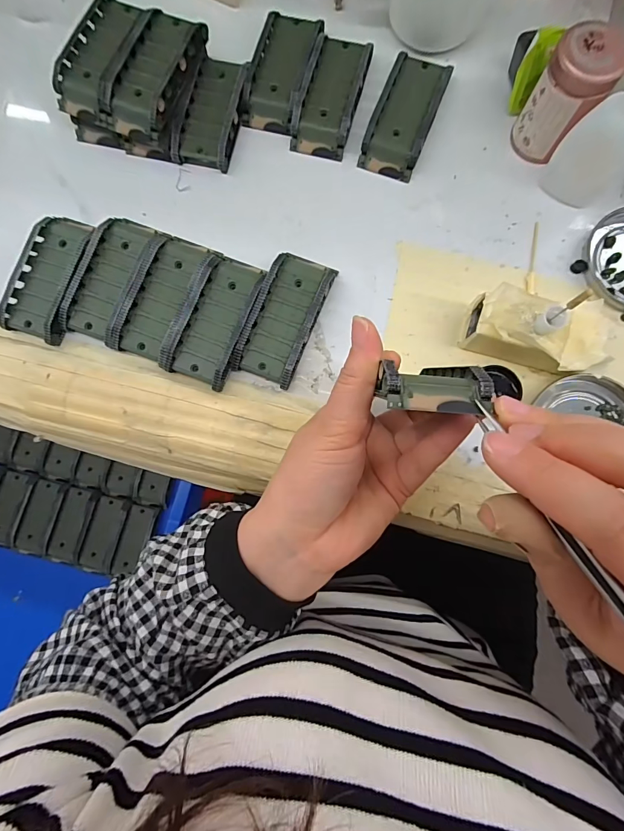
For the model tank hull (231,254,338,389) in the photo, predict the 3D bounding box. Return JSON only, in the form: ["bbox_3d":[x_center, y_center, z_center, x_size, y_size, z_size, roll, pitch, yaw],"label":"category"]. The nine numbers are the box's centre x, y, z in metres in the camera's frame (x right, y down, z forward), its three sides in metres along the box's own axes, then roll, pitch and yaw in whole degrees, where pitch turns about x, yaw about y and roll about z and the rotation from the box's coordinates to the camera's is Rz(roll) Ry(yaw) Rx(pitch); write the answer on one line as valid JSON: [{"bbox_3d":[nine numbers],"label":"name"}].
[{"bbox_3d":[-0.019,-0.071,0.278,0.045,0.019,0.094,22,83,5],"label":"model tank hull"}]

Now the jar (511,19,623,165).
[{"bbox_3d":[0.174,-0.218,0.266,0.038,0.066,0.041,0,81,2],"label":"jar"}]

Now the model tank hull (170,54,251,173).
[{"bbox_3d":[-0.078,-0.238,0.303,0.043,0.018,0.084,15,82,4],"label":"model tank hull"}]

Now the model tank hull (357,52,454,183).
[{"bbox_3d":[0.072,-0.233,0.297,0.043,0.016,0.094,21,82,5],"label":"model tank hull"}]

